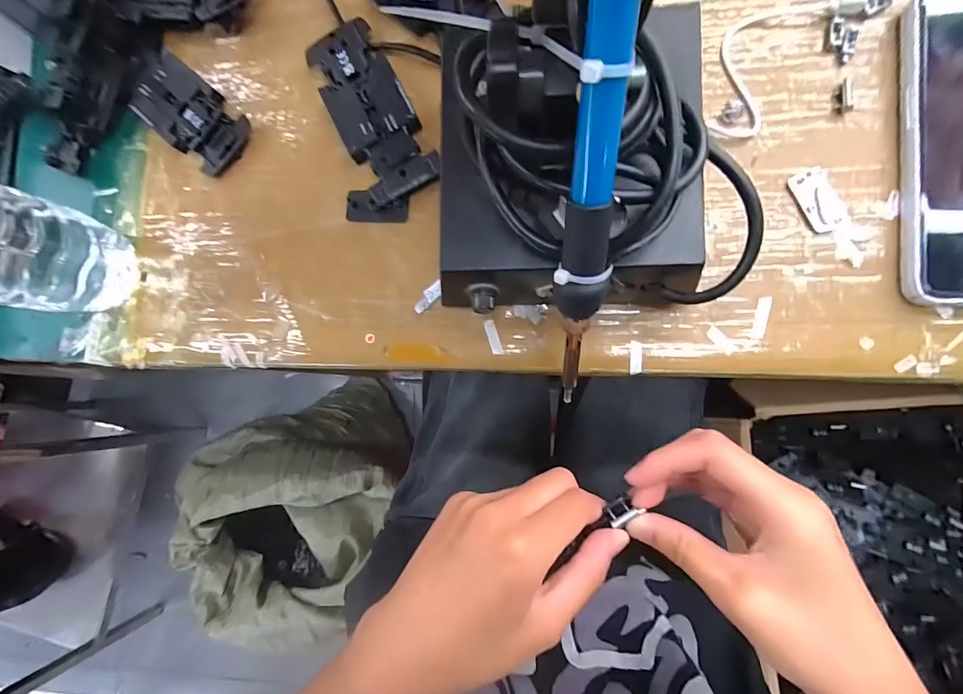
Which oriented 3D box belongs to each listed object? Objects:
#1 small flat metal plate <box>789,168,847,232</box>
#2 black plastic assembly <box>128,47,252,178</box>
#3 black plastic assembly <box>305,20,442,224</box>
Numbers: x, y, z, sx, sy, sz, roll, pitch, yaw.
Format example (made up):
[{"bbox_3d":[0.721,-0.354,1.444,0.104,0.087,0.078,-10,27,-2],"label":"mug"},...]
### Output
[{"bbox_3d":[0.180,-0.079,0.223,0.016,0.006,0.034,-25,84,6],"label":"small flat metal plate"},{"bbox_3d":[-0.199,-0.159,0.281,0.094,0.010,0.047,39,93,8],"label":"black plastic assembly"},{"bbox_3d":[-0.068,-0.144,0.260,0.061,0.012,0.130,-16,85,7],"label":"black plastic assembly"}]

